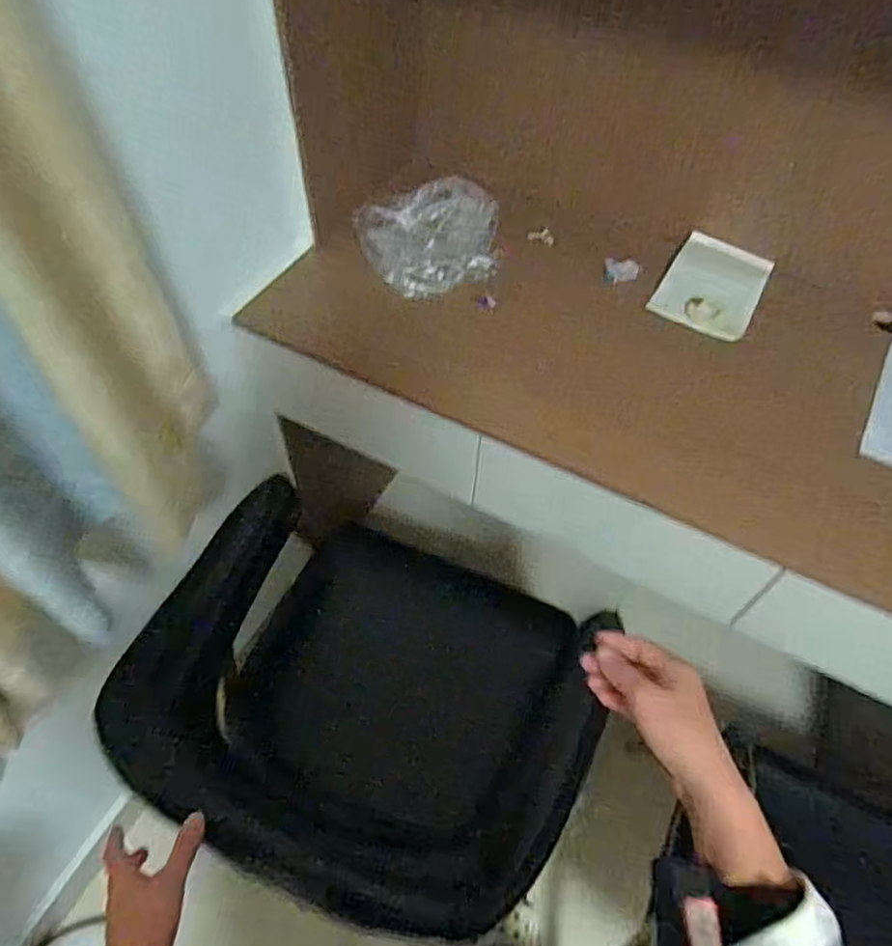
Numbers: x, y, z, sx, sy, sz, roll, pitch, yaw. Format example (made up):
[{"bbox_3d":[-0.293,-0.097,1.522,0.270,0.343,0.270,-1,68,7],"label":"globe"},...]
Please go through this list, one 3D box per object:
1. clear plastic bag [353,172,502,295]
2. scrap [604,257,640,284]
[{"bbox_3d":[-0.013,-0.350,0.956,0.225,0.064,0.179,-20,58,-15],"label":"clear plastic bag"},{"bbox_3d":[0.262,-0.302,0.961,0.048,0.022,0.029,4,55,1],"label":"scrap"}]

